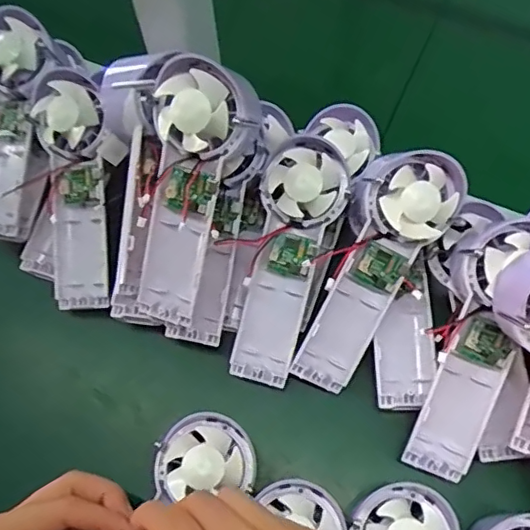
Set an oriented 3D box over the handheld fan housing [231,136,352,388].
[{"bbox_3d":[0.016,-0.003,0.409,0.056,0.031,0.173,15,96,9],"label":"handheld fan housing"}]

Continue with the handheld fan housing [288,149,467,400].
[{"bbox_3d":[0.073,0.002,0.401,0.070,0.054,0.177,28,102,14],"label":"handheld fan housing"}]

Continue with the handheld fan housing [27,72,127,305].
[{"bbox_3d":[-0.134,-0.050,0.407,0.060,0.032,0.160,1,101,3],"label":"handheld fan housing"}]

